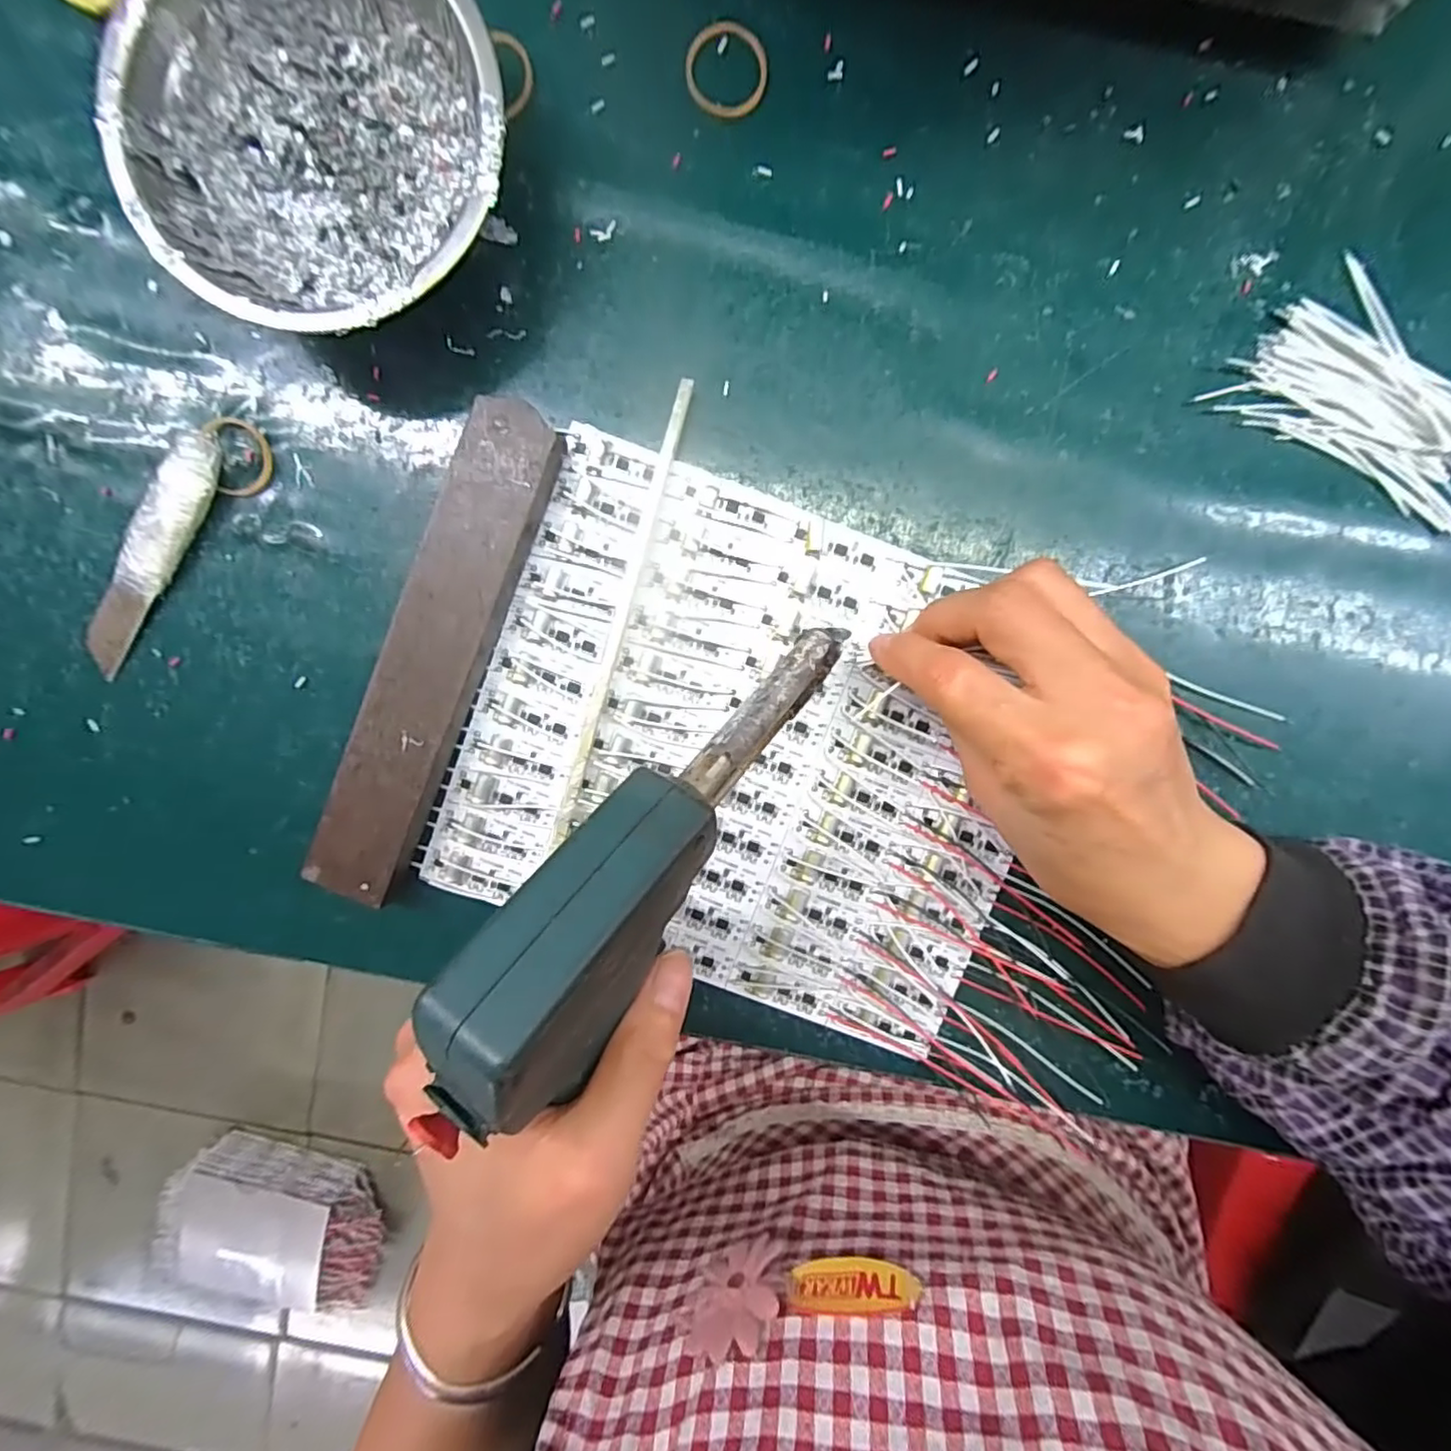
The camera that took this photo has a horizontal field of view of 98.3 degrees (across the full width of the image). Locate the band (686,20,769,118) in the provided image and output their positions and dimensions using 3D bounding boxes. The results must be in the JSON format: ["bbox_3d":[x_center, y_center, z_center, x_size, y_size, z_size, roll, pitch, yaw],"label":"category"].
[{"bbox_3d":[0.001,-0.240,0.228,0.030,0.004,0.030,0,97,0],"label":"band"}]

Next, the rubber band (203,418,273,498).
[{"bbox_3d":[-0.188,-0.105,0.244,0.021,0.004,0.030,-9,96,1],"label":"rubber band"}]

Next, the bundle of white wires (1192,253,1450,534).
[{"bbox_3d":[0.253,-0.127,0.241,0.109,0.007,0.065,30,96,-3],"label":"bundle of white wires"}]

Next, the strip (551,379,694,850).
[{"bbox_3d":[-0.042,-0.041,0.248,0.006,0.010,0.182,17,96,-2],"label":"strip"}]

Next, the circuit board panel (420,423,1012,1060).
[{"bbox_3d":[0.012,0.013,0.257,0.225,0.008,0.194,20,96,-2],"label":"circuit board panel"}]

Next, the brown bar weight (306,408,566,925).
[{"bbox_3d":[-0.114,-0.026,0.247,0.035,0.018,0.197,23,96,-2],"label":"brown bar weight"}]

